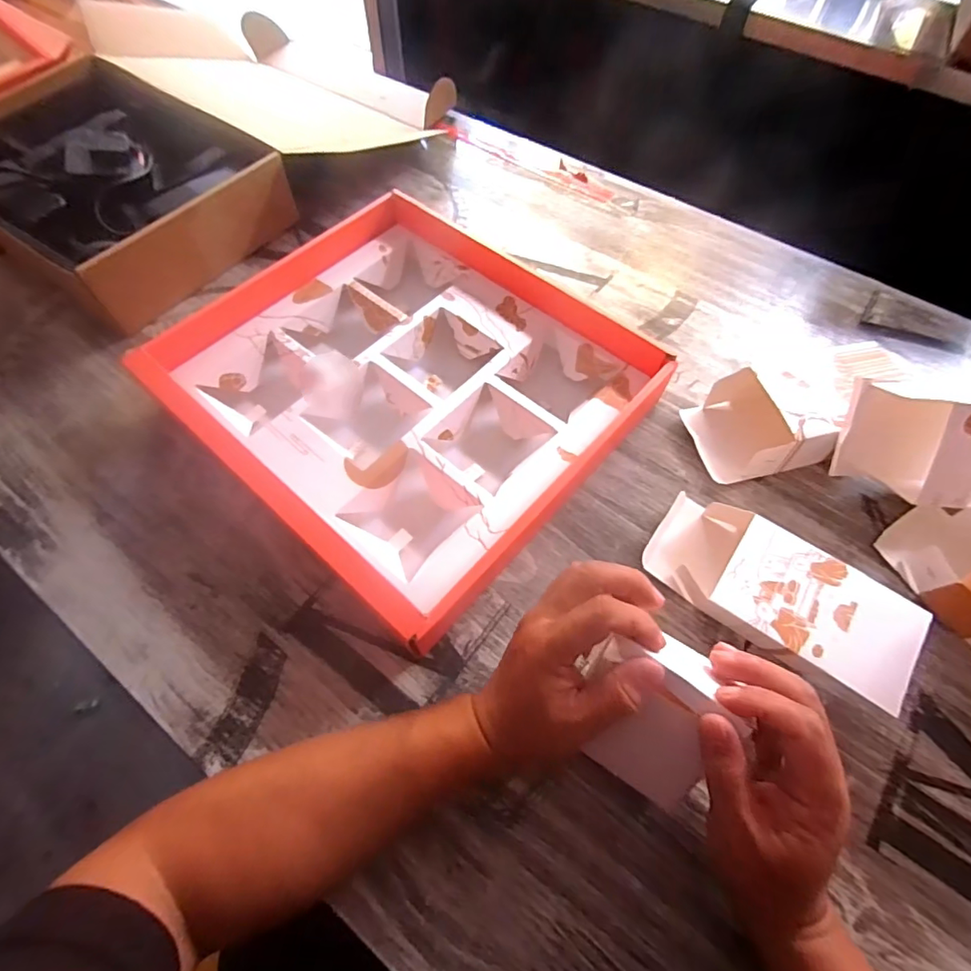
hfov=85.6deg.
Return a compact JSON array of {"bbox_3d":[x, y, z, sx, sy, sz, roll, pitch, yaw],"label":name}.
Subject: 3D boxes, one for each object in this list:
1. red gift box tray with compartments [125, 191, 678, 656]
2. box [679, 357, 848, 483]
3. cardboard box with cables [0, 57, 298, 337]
[{"bbox_3d":[-0.079,-0.095,0.498,0.375,0.070,0.322,38,68,18],"label":"red gift box tray with compartments"},{"bbox_3d":[0.253,-0.058,0.482,0.113,0.057,0.096,-6,62,-4],"label":"box"},{"bbox_3d":[-0.451,-0.355,0.623,0.371,0.082,0.258,31,66,15],"label":"cardboard box with cables"}]

